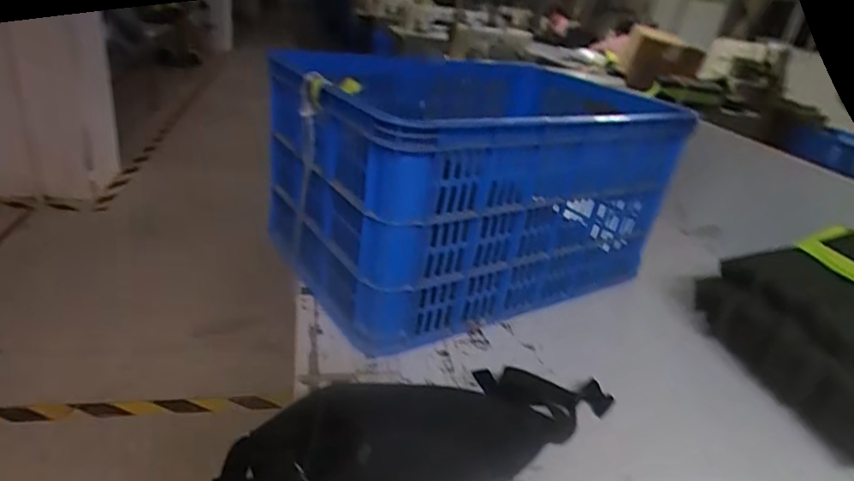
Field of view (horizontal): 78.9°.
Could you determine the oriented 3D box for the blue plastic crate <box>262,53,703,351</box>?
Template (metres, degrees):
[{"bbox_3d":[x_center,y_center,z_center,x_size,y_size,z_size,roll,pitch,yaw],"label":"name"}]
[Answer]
[{"bbox_3d":[0.072,-0.094,0.861,0.552,0.309,0.383,-11,31,-34],"label":"blue plastic crate"}]

